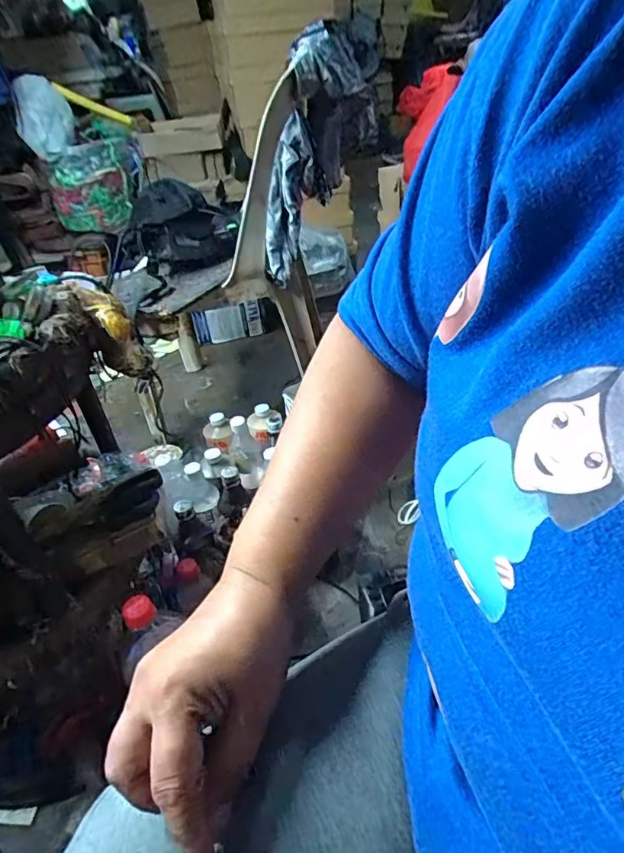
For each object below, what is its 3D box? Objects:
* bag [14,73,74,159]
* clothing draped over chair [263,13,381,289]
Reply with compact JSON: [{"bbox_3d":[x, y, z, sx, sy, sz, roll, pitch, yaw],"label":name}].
[{"bbox_3d":[-0.806,-0.923,1.505,0.158,0.208,0.174,-17,38,-15],"label":"bag"},{"bbox_3d":[0.001,-0.498,0.967,0.214,0.438,0.124,11,31,-24],"label":"clothing draped over chair"}]

